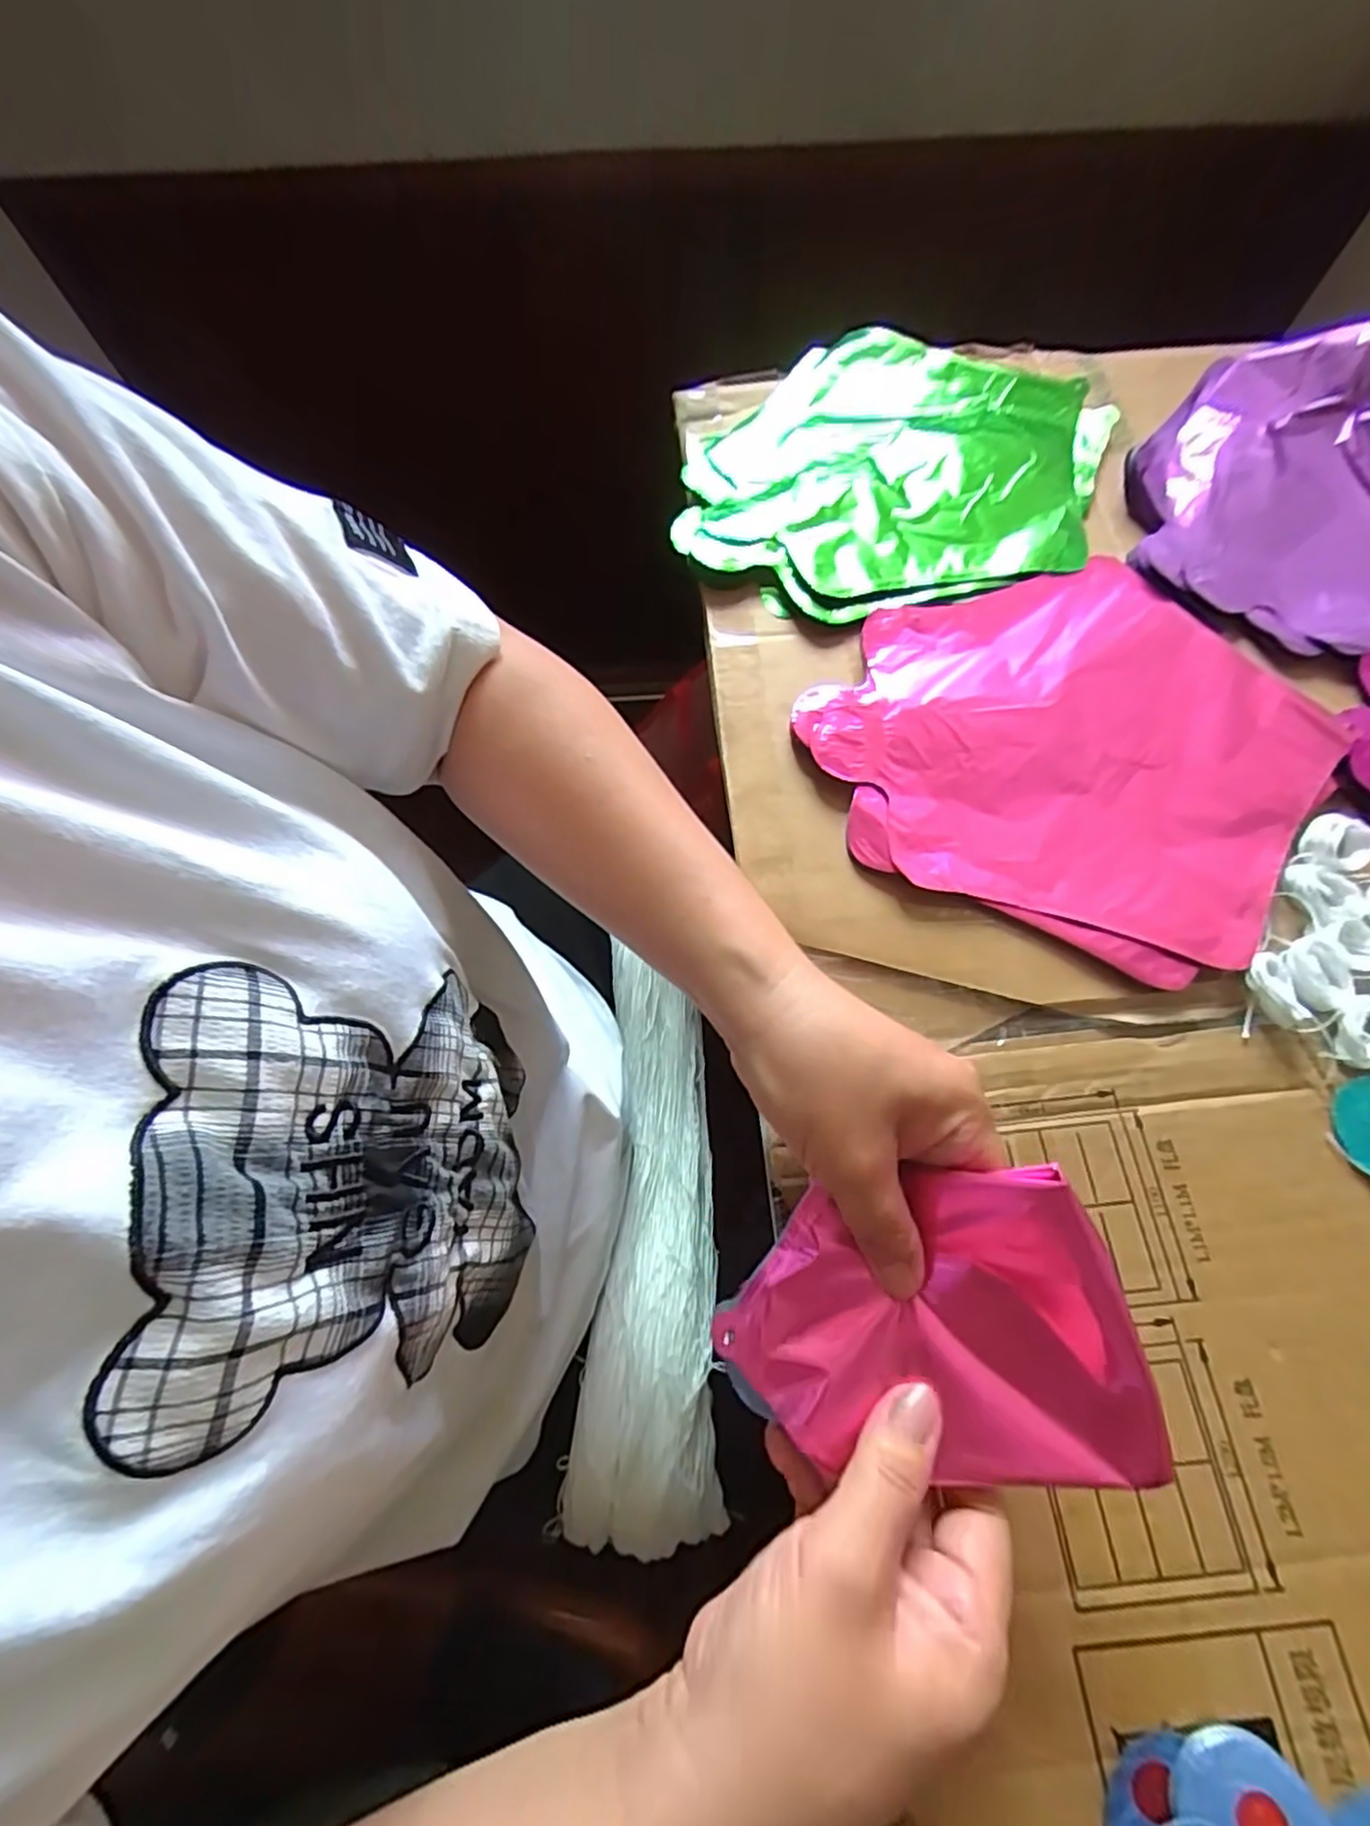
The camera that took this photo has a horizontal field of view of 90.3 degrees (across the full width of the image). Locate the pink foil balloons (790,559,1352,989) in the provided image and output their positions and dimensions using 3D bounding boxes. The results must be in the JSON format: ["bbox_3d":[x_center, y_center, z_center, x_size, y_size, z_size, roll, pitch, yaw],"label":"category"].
[{"bbox_3d":[0.199,-0.094,0.359,0.230,0.010,0.235,35,73,12],"label":"pink foil balloons"}]

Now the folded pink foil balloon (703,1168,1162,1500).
[{"bbox_3d":[0.075,0.137,0.228,0.129,0.023,0.090,-12,77,19],"label":"folded pink foil balloon"}]

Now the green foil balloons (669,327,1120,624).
[{"bbox_3d":[0.133,-0.279,0.438,0.237,0.029,0.255,21,70,8],"label":"green foil balloons"}]

